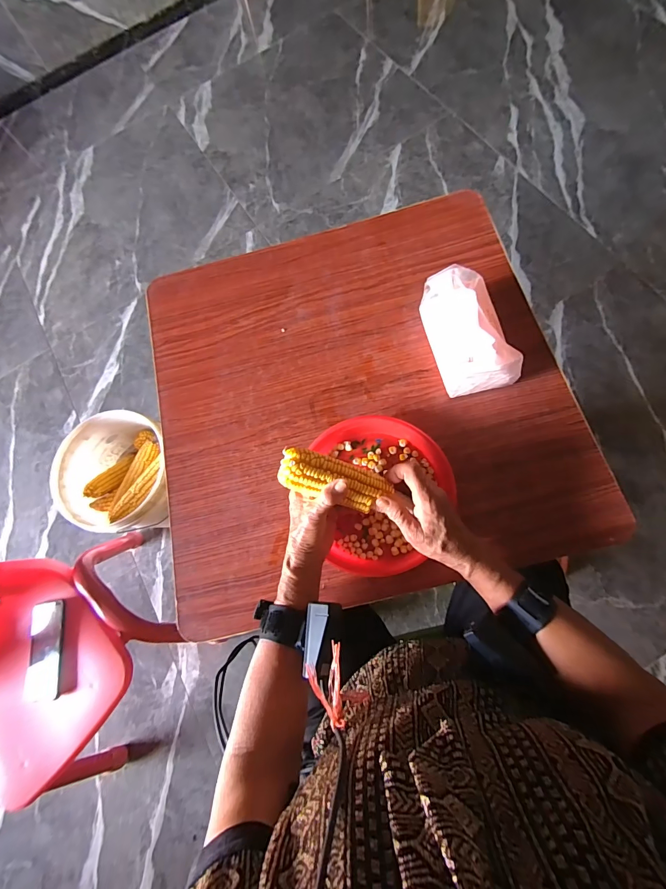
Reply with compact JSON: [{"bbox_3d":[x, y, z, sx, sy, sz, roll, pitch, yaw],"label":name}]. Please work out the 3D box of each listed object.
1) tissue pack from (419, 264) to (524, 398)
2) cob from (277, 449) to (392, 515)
[{"bbox_3d":[0.187,-0.159,0.506,0.087,0.094,0.164,-14,72,2],"label":"tissue pack"},{"bbox_3d":[0.001,0.043,0.428,0.127,0.037,0.048,17,73,-8],"label":"cob"}]

